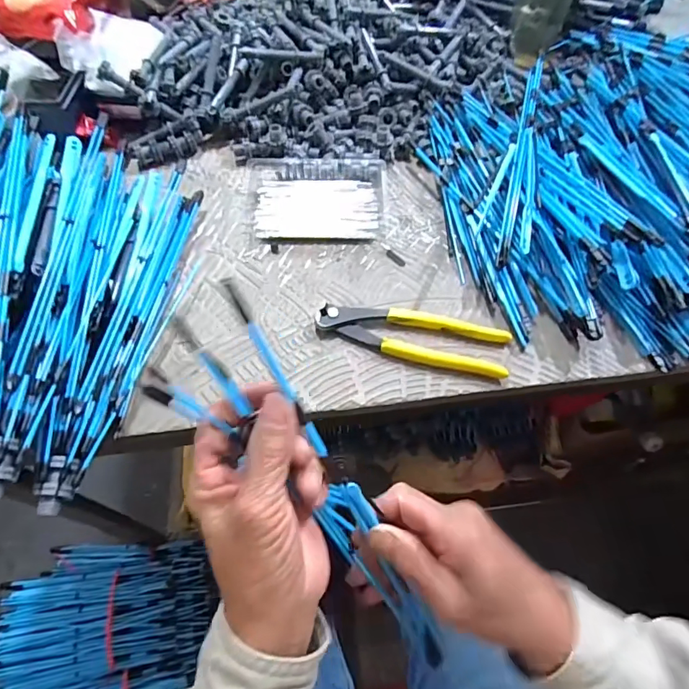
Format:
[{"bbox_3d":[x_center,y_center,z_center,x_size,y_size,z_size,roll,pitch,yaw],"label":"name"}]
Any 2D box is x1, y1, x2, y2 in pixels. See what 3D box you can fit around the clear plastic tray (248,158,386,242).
[{"bbox_3d":[-0.030,-0.155,0.493,0.144,0.022,0.101,1,59,1],"label":"clear plastic tray"}]

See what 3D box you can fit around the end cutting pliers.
[{"bbox_3d":[0.059,-0.009,0.410,0.165,0.014,0.048,11,60,7],"label":"end cutting pliers"}]

